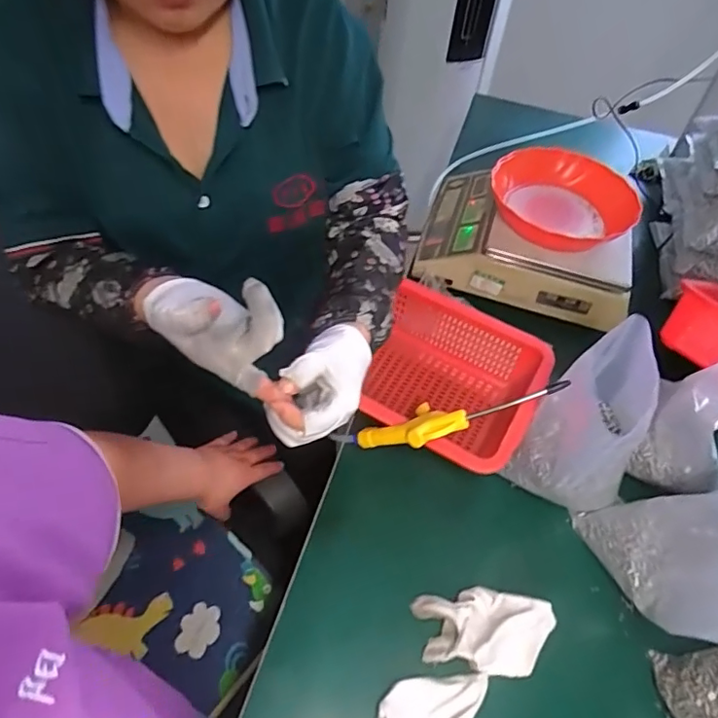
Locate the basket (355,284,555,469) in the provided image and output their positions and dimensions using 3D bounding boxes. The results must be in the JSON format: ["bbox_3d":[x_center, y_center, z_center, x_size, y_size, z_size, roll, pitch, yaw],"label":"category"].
[{"bbox_3d":[0.102,0.037,0.674,0.218,0.103,0.200,24,54,16],"label":"basket"}]

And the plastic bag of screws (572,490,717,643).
[{"bbox_3d":[0.327,0.181,0.517,0.120,0.184,0.161,-7,52,-9],"label":"plastic bag of screws"}]

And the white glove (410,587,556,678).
[{"bbox_3d":[0.123,0.263,0.531,0.133,0.033,0.073,8,51,3],"label":"white glove"}]

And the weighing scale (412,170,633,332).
[{"bbox_3d":[0.268,-0.207,0.876,0.313,0.094,0.254,14,52,8],"label":"weighing scale"}]

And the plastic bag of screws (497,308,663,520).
[{"bbox_3d":[0.259,0.065,0.595,0.119,0.090,0.223,31,95,20],"label":"plastic bag of screws"}]

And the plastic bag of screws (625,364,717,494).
[{"bbox_3d":[0.373,0.084,0.594,0.099,0.148,0.064,21,53,14],"label":"plastic bag of screws"}]

